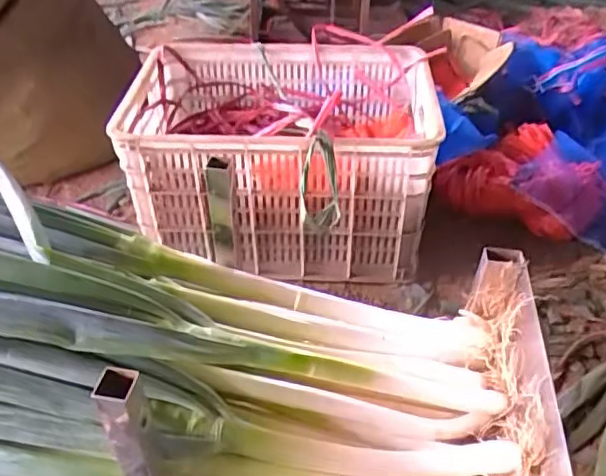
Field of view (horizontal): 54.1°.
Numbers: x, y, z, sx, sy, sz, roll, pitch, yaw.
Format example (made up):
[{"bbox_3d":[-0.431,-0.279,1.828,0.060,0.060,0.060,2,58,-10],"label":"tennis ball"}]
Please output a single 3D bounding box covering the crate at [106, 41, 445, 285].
[{"bbox_3d":[-0.037,-0.139,1.098,0.513,0.301,0.368,4,43,4],"label":"crate"}]

